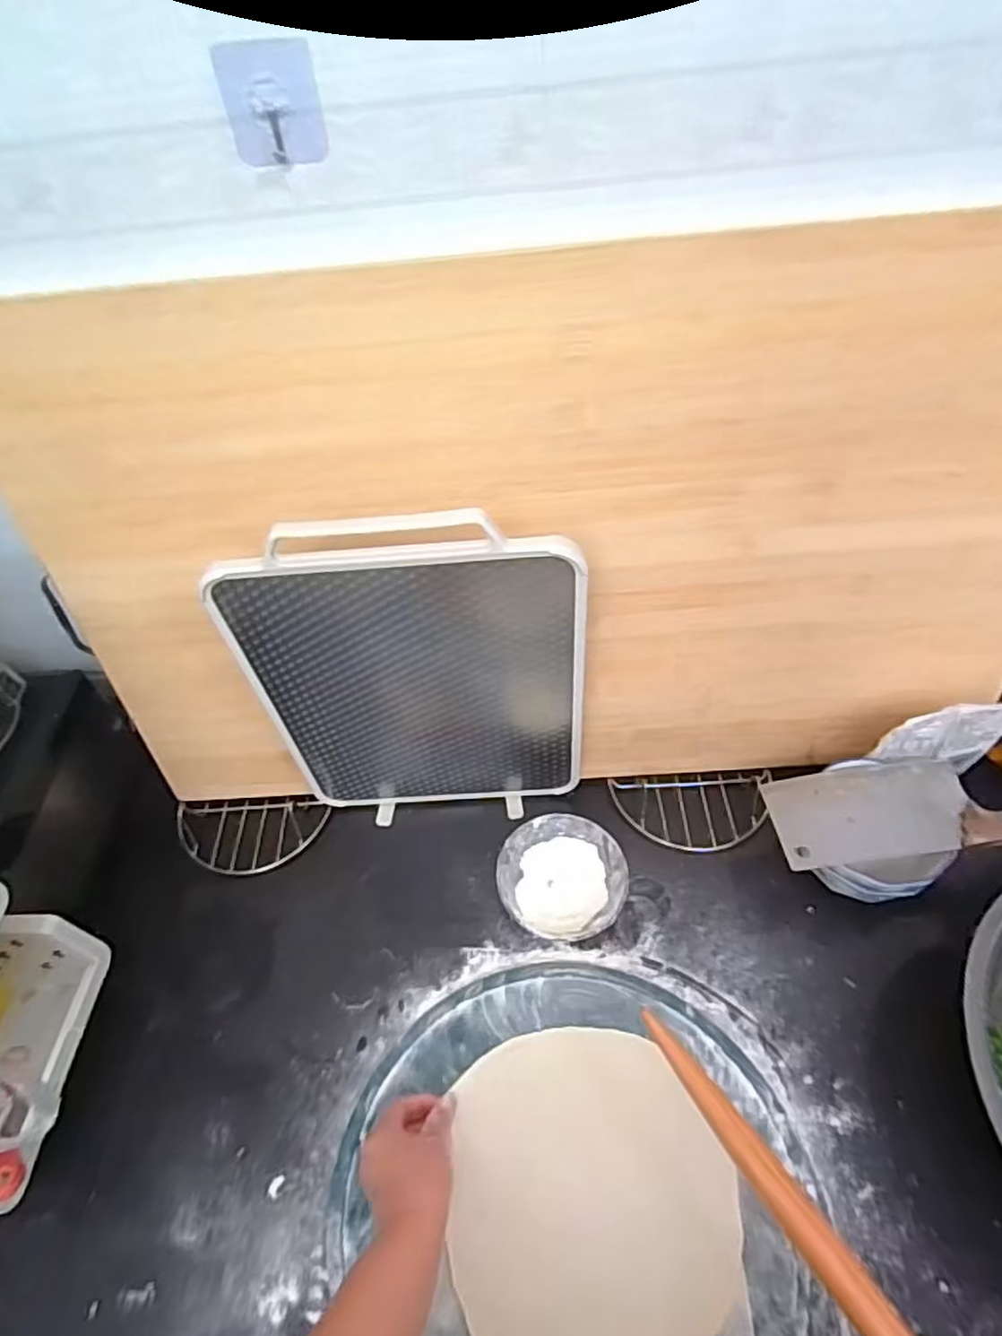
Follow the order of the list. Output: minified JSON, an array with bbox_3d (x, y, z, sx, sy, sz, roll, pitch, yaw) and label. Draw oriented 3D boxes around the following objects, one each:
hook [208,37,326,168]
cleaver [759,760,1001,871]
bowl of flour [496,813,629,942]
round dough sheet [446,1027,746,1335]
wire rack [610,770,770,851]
[{"bbox_3d":[-0.133,-0.327,0.388,0.054,0.054,0.008,-7,50,0],"label":"hook"},{"bbox_3d":[0.392,0.126,0.613,0.276,0.028,0.088,-5,50,1],"label":"cleaver"},{"bbox_3d":[0.060,0.208,0.653,0.119,0.048,0.118,-3,50,3],"label":"bowl of flour"},{"bbox_3d":[0.069,0.394,0.501,0.204,0.009,0.207,-1,57,0],"label":"round dough sheet"},{"bbox_3d":[0.208,0.149,0.712,0.169,0.016,0.092,-4,50,2],"label":"wire rack"}]

